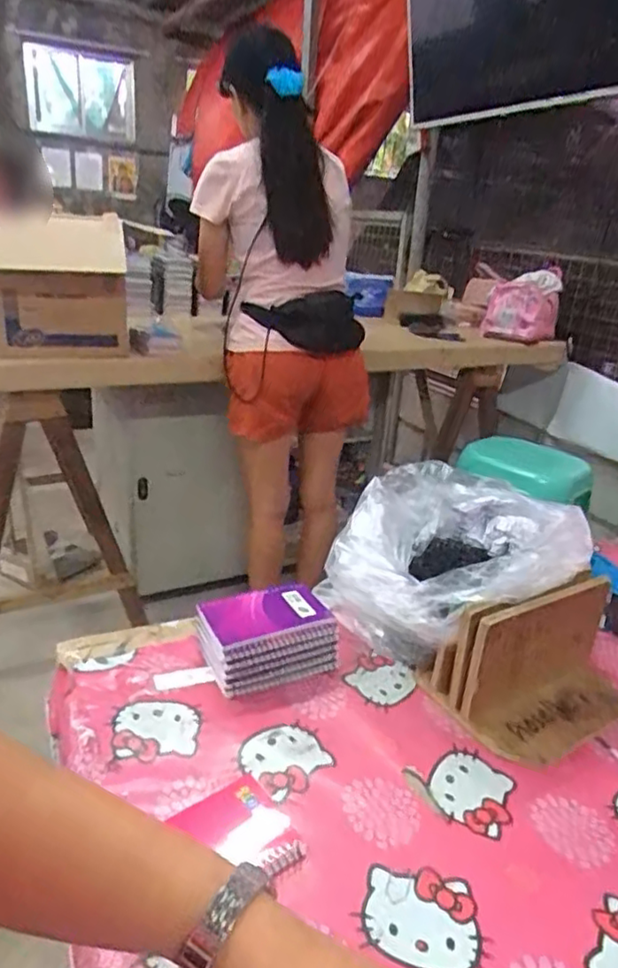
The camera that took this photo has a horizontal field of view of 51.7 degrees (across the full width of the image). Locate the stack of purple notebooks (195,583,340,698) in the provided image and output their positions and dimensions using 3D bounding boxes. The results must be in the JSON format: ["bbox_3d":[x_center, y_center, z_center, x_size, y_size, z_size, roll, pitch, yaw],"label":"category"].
[{"bbox_3d":[-0.048,0.167,0.702,0.138,0.067,0.092,-8,24,-24],"label":"stack of purple notebooks"}]

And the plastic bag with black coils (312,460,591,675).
[{"bbox_3d":[0.166,0.108,0.749,0.266,0.169,0.242,22,29,39],"label":"plastic bag with black coils"}]

